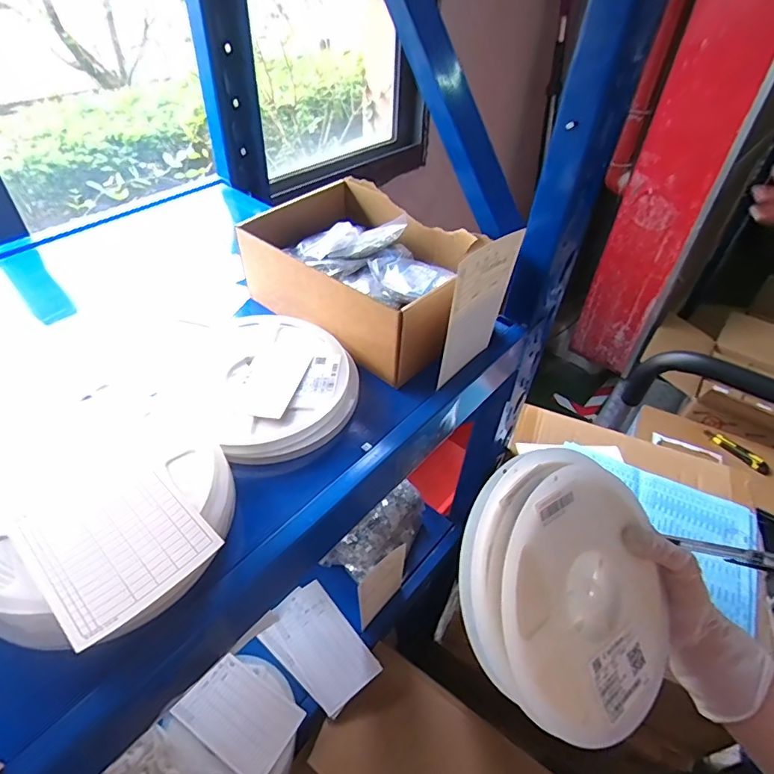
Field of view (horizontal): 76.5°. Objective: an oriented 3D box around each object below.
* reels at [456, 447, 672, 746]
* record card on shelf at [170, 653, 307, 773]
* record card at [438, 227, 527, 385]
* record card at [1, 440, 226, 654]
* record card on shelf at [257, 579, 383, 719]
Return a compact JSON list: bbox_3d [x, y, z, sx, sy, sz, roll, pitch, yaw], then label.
[{"bbox_3d":[0.127,0.137,0.339,0.162,0.027,0.181,-6,78,-31],"label":"reels"},{"bbox_3d":[-0.194,0.428,0.644,0.146,0.006,0.092,22,46,24],"label":"record card on shelf"},{"bbox_3d":[0.086,-0.070,0.475,0.009,0.156,0.096,35,58,23],"label":"record card"},{"bbox_3d":[-0.186,0.096,0.330,0.123,0.006,0.094,34,52,28],"label":"record card"},{"bbox_3d":[-0.100,0.379,0.725,0.109,0.007,0.172,-32,50,-33],"label":"record card on shelf"}]

